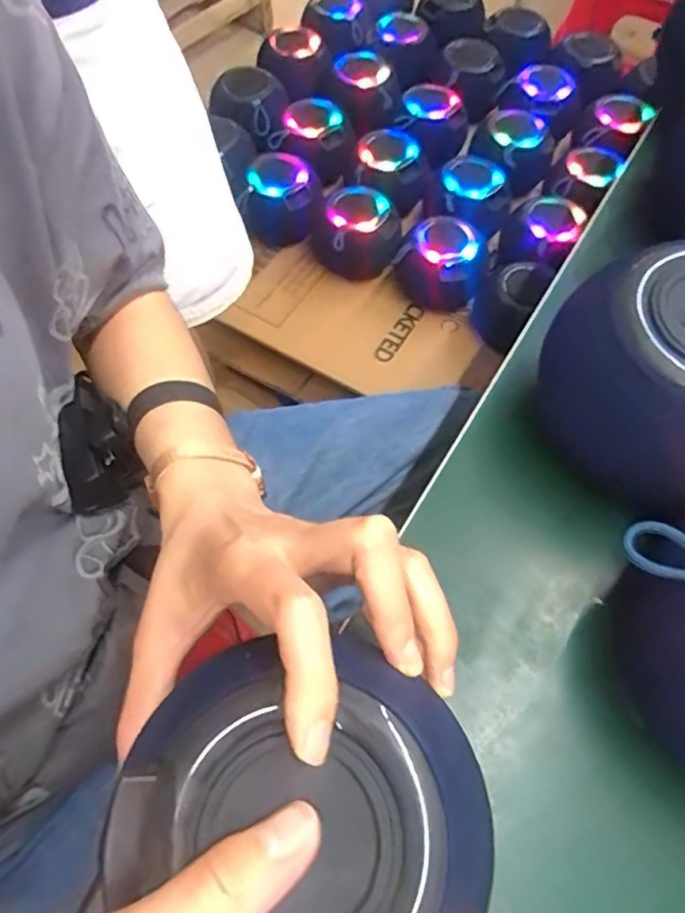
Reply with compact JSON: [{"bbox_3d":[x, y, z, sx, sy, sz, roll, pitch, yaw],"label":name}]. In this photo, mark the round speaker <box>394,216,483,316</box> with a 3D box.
[{"bbox_3d":[0.141,-0.269,0.878,0.117,0.102,0.104,38,69,17],"label":"round speaker"}]

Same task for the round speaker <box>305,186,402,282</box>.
[{"bbox_3d":[0.018,-0.323,0.902,0.134,0.092,0.123,0,63,0],"label":"round speaker"}]

